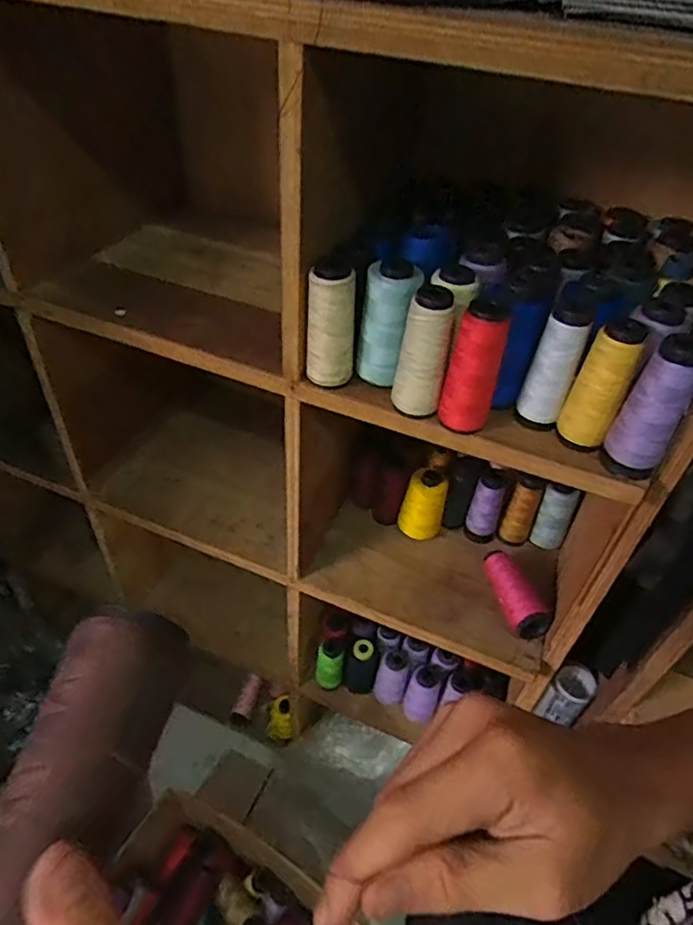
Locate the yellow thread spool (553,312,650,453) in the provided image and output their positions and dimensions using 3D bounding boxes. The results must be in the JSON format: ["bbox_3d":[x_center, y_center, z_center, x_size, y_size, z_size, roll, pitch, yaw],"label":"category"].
[{"bbox_3d":[0.208,-0.062,0.478,0.037,0.106,0.037,20,45,14],"label":"yellow thread spool"}]

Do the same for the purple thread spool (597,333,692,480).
[{"bbox_3d":[0.241,-0.041,0.454,0.044,0.117,0.034,29,48,23],"label":"purple thread spool"}]

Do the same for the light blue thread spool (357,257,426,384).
[{"bbox_3d":[0.037,-0.124,0.520,0.047,0.106,0.040,11,43,6],"label":"light blue thread spool"}]

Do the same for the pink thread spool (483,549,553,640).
[{"bbox_3d":[0.216,0.163,0.751,0.041,0.044,0.123,-8,45,-14],"label":"pink thread spool"}]

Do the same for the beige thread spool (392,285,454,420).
[{"bbox_3d":[0.065,-0.092,0.490,0.039,0.108,0.032,11,43,5],"label":"beige thread spool"}]

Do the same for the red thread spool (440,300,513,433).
[{"bbox_3d":[0.107,-0.078,0.484,0.043,0.110,0.036,12,43,6],"label":"red thread spool"}]

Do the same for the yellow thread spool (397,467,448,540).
[{"bbox_3d":[0.108,0.055,0.817,0.057,0.093,0.058,3,43,-3],"label":"yellow thread spool"}]

